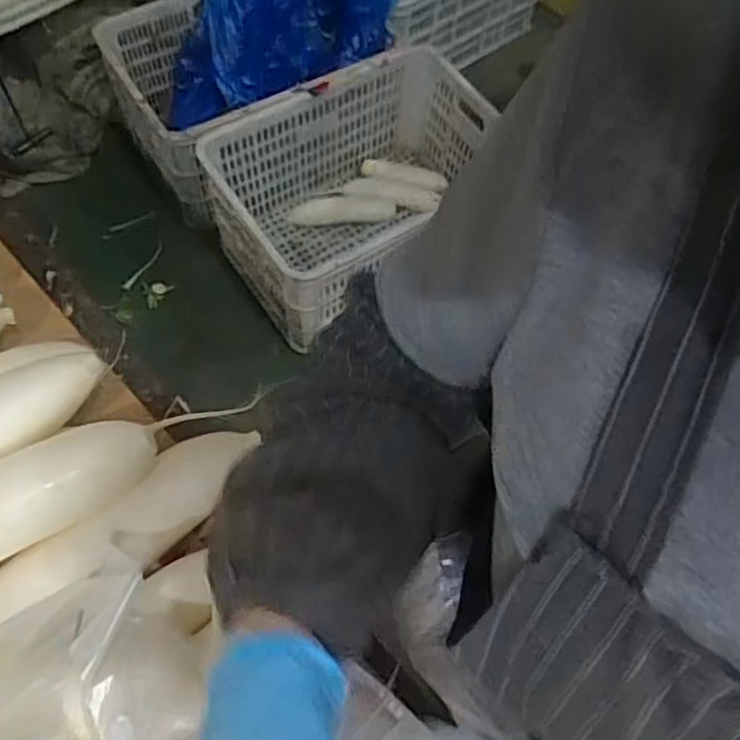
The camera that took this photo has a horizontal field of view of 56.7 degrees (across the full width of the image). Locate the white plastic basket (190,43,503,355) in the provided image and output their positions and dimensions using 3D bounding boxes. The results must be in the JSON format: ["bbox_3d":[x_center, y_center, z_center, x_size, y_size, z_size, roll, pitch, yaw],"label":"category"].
[{"bbox_3d":[-0.002,-0.368,1.536,0.611,0.351,0.413,-23,67,-14],"label":"white plastic basket"}]

